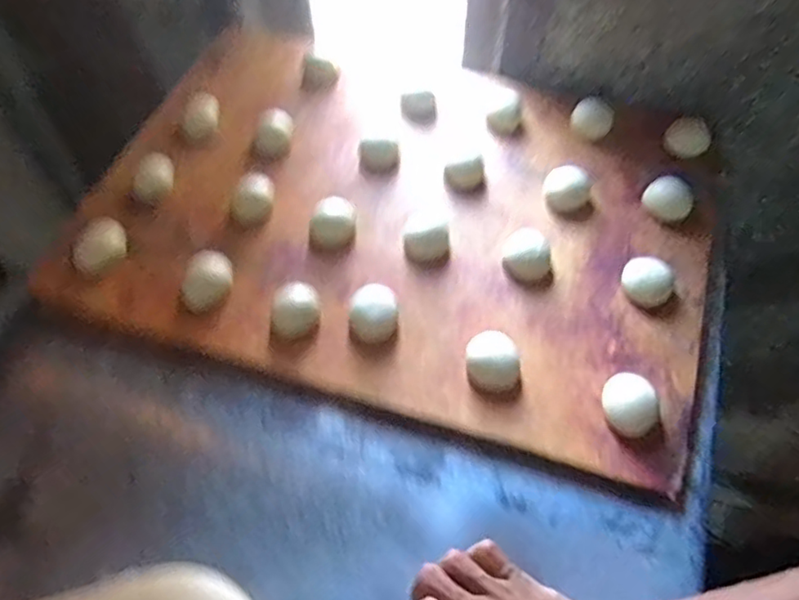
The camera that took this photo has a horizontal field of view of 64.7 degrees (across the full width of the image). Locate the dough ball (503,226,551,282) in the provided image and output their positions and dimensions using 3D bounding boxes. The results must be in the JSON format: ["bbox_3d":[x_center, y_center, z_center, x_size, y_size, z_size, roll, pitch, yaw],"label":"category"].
[{"bbox_3d":[0.117,-0.040,0.576,0.043,0.035,0.036,18,59,12],"label":"dough ball"}]

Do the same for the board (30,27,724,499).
[{"bbox_3d":[0.012,-0.111,0.625,0.578,0.022,0.438,17,59,11],"label":"board"}]

